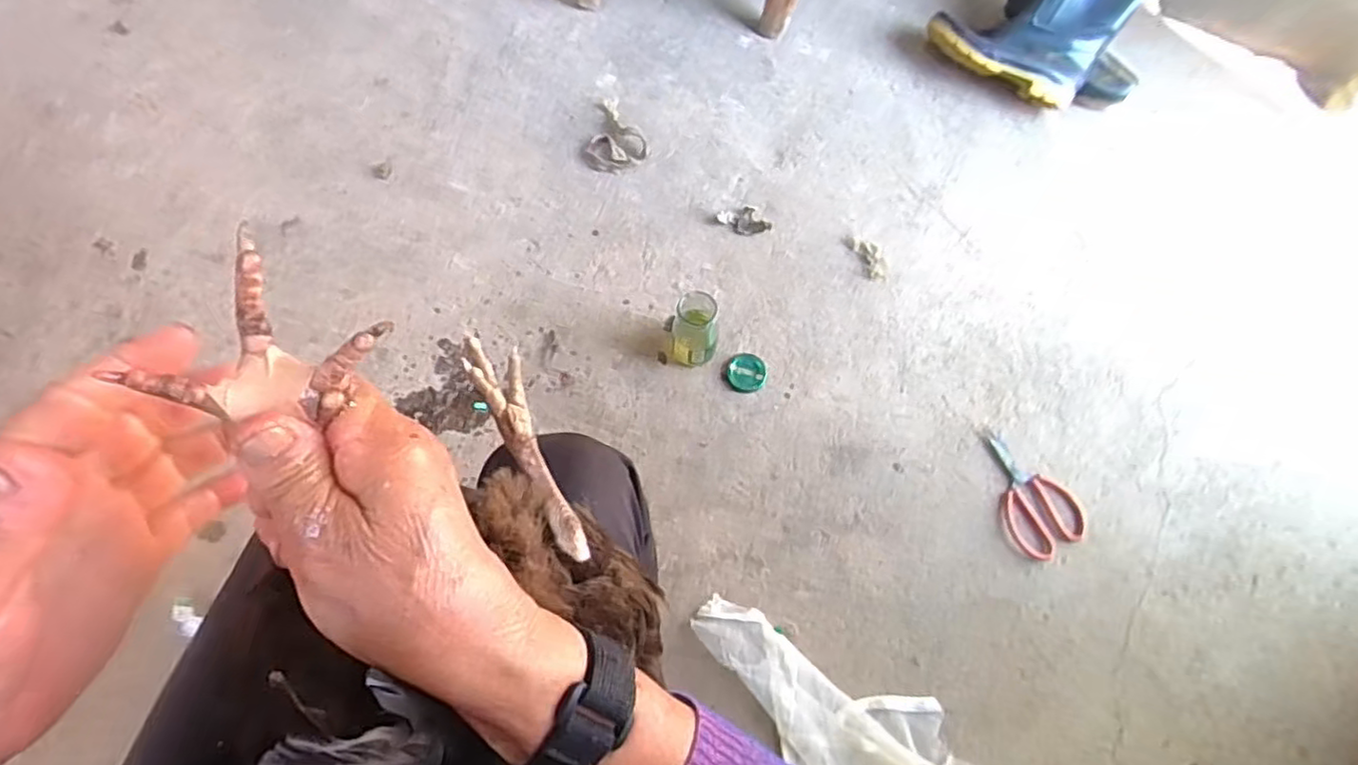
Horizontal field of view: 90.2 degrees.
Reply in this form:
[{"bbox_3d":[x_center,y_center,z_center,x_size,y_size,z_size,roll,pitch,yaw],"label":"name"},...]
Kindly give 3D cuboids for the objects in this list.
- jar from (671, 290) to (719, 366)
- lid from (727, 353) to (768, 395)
[{"bbox_3d":[0.023,-0.068,0.886,0.058,0.139,0.050,15,70,1],"label":"jar"},{"bbox_3d":[0.096,-0.013,0.947,0.056,0.016,0.055,1,71,-4],"label":"lid"}]

